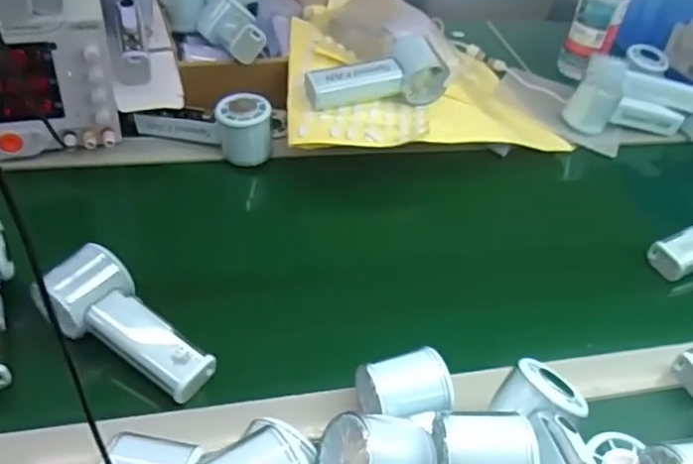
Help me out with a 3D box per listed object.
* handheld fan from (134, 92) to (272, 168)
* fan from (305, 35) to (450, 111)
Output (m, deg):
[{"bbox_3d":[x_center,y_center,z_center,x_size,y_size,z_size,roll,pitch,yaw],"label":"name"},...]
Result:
[{"bbox_3d":[-0.153,-0.111,0.673,0.143,0.065,0.046,2,43,-7],"label":"handheld fan"},{"bbox_3d":[0.033,-0.169,0.685,0.155,0.052,0.052,-6,45,-15],"label":"fan"}]

